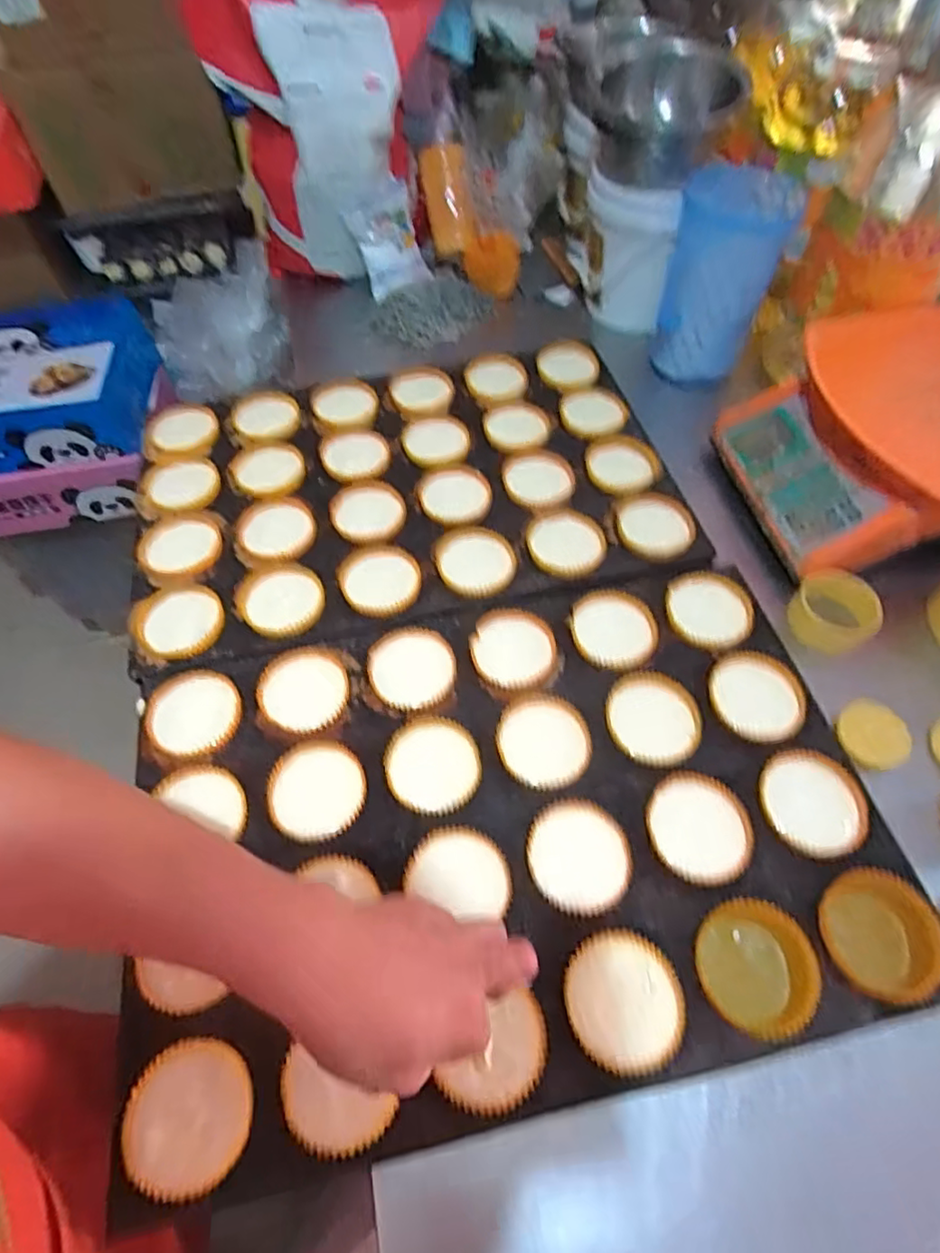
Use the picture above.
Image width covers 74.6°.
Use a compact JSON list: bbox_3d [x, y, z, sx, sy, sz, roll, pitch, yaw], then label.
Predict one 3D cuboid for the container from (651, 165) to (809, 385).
[{"bbox_3d":[0.315,-0.440,0.790,0.130,0.198,0.124,15,59,10],"label":"container"}]

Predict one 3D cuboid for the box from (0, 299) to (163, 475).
[{"bbox_3d":[-0.771,-0.412,1.063,0.410,0.133,0.293,-7,58,-3],"label":"box"}]

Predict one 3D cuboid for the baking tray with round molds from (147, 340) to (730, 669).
[{"bbox_3d":[-0.071,-0.162,0.692,0.563,0.024,0.379,-10,58,-6],"label":"baking tray with round molds"}]

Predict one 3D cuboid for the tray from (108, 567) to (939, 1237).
[{"bbox_3d":[0.026,0.153,0.491,0.549,0.038,0.381,-10,58,-6],"label":"tray"}]

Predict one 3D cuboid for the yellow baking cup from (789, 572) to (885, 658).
[{"bbox_3d":[0.351,-0.014,0.598,0.070,0.052,0.076,0,58,0],"label":"yellow baking cup"}]

